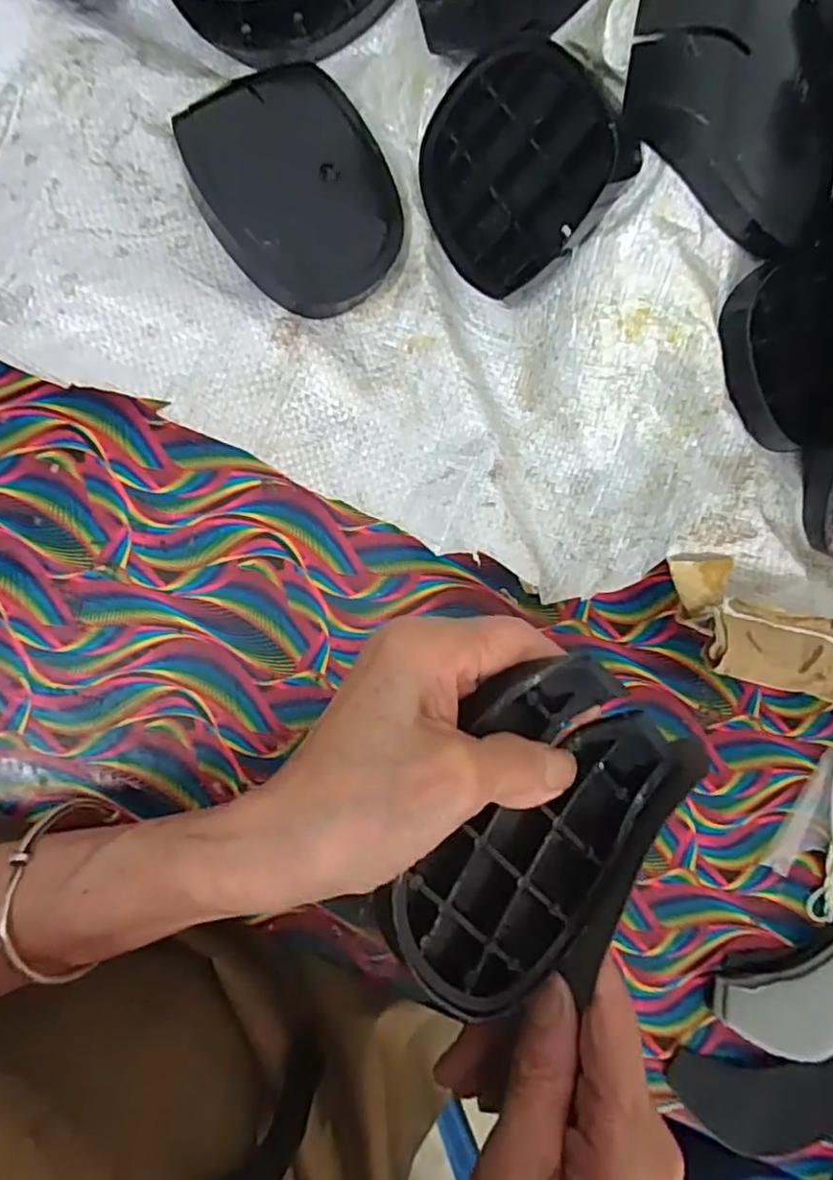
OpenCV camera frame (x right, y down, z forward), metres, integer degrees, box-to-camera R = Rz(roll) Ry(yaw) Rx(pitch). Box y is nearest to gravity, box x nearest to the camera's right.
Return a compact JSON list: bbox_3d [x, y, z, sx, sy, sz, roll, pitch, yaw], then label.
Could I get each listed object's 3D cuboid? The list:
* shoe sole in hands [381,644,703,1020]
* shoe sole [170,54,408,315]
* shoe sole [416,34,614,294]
[{"bbox_3d":[0.044,0.087,0.235,0.085,0.029,0.123,25,82,-5],"label":"shoe sole in hands"},{"bbox_3d":[-0.054,-0.183,0.301,0.085,0.028,0.099,-30,89,-10],"label":"shoe sole"},{"bbox_3d":[0.042,-0.191,0.294,0.012,0.085,0.099,-8,68,-48],"label":"shoe sole"}]

